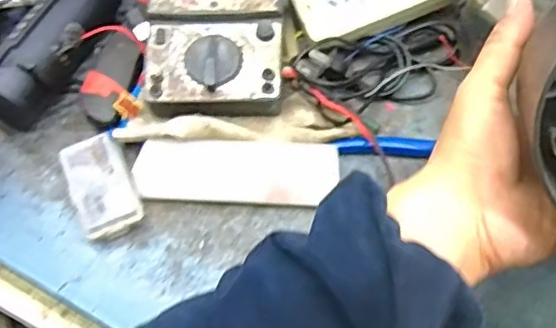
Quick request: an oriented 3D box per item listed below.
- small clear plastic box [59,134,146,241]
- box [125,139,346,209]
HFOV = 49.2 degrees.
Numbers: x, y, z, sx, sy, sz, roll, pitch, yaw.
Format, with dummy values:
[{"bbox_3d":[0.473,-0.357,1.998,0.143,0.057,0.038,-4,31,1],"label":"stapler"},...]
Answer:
[{"bbox_3d":[-0.136,0.018,0.466,0.048,0.023,0.079,-26,62,-14],"label":"small clear plastic box"},{"bbox_3d":[-0.030,0.003,0.467,0.151,0.013,0.049,2,59,3],"label":"box"}]

